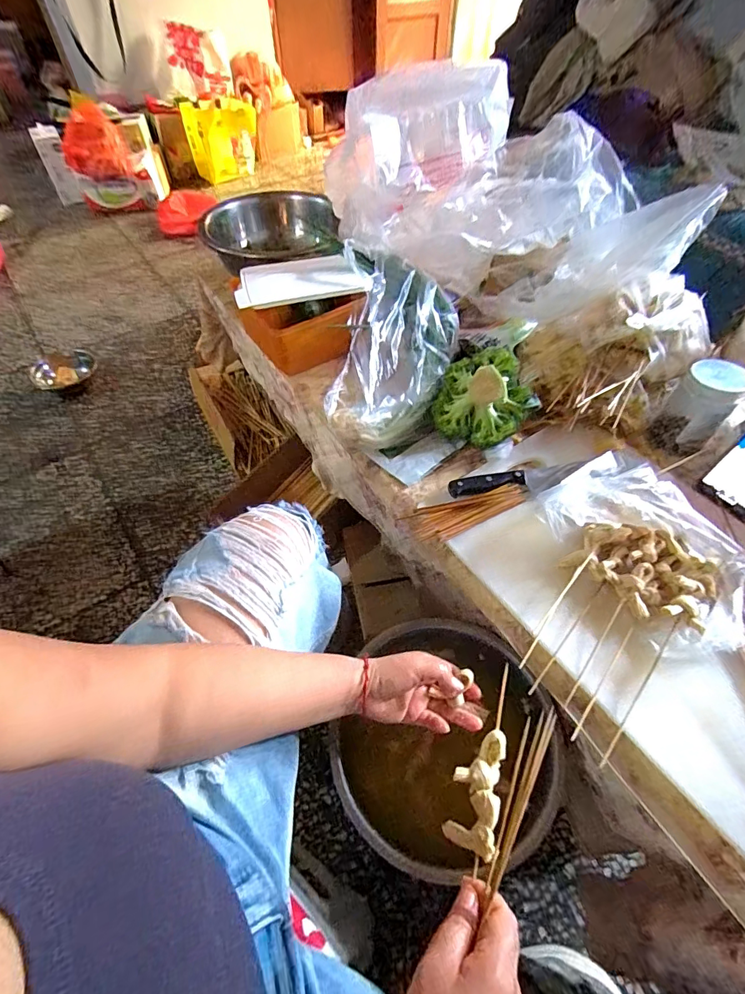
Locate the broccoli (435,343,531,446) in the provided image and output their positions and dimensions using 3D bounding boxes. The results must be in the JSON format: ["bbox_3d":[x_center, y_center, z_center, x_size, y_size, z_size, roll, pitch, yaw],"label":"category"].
[{"bbox_3d":[0.156,-0.141,0.608,0.129,0.118,0.106,17,55,13],"label":"broccoli"}]

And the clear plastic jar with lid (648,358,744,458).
[{"bbox_3d":[0.439,-0.119,0.594,0.060,0.115,0.071,-37,61,-24],"label":"clear plastic jar with lid"}]

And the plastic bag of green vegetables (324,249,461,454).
[{"bbox_3d":[0.034,-0.225,0.661,0.176,0.092,0.338,9,68,7],"label":"plastic bag of green vegetables"}]

